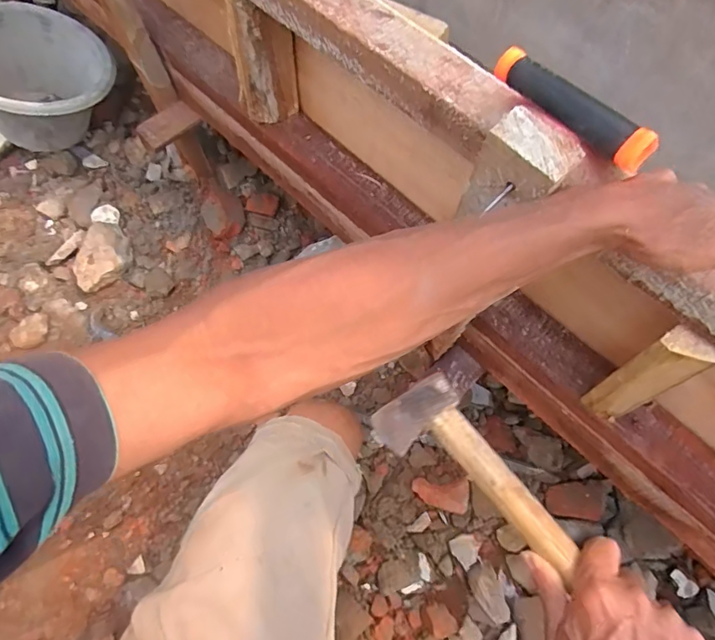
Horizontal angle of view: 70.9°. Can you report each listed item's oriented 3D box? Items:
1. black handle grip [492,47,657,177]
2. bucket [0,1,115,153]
[{"bbox_3d":[0.143,-0.141,0.332,0.021,0.031,0.118,-37,71,-18],"label":"black handle grip"},{"bbox_3d":[-0.580,-0.445,0.937,0.227,0.220,0.276,-21,67,-12],"label":"bucket"}]

